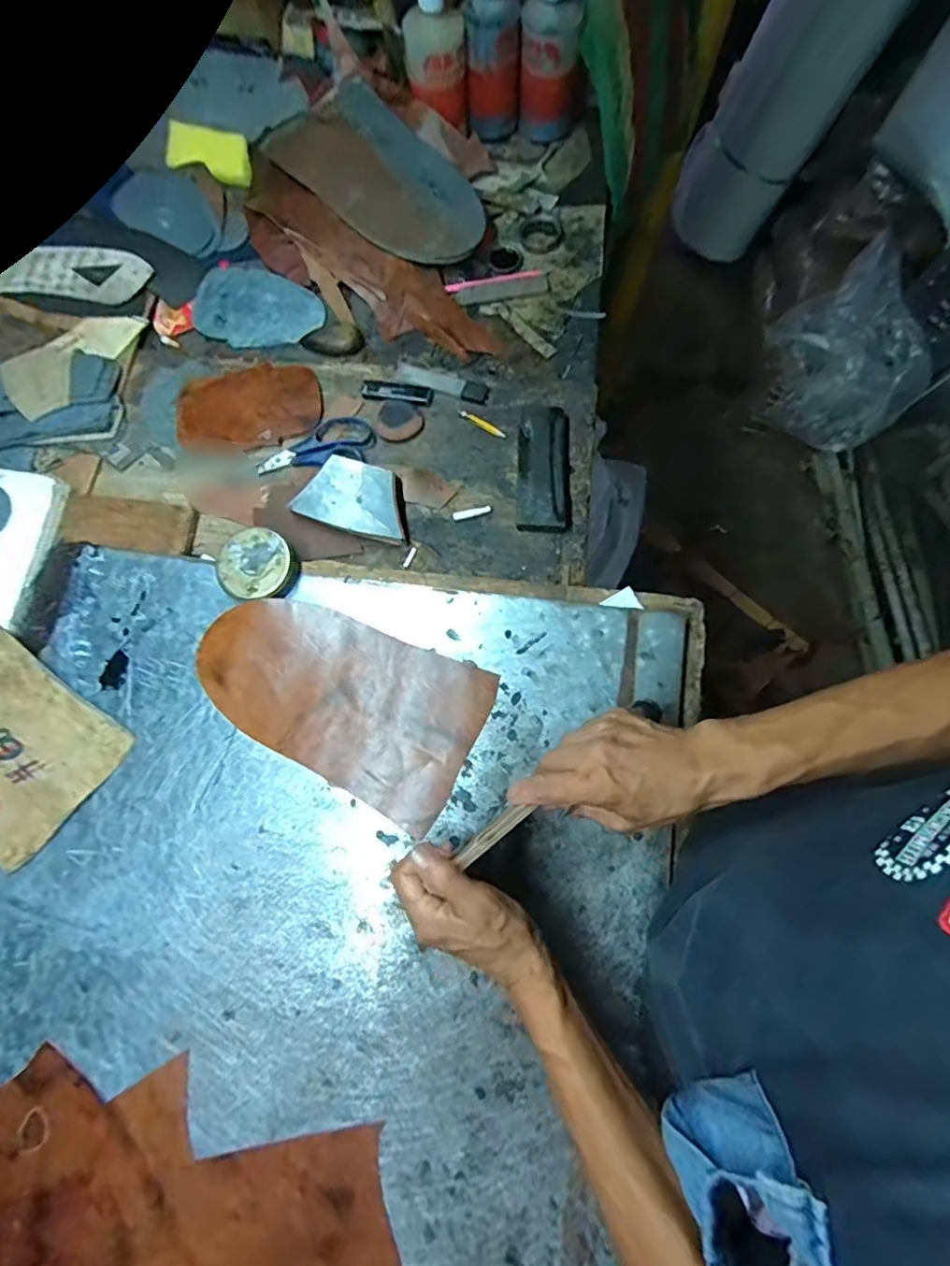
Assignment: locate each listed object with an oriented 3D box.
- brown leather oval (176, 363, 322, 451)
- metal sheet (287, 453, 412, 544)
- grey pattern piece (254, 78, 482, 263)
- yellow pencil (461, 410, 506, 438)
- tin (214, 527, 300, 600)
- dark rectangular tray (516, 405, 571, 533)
[{"bbox_3d":[-0.266,-0.267,0.646,0.167,0.010,0.105,-10,79,0],"label":"brown leather oval"},{"bbox_3d":[-0.125,-0.143,0.595,0.120,0.027,0.074,20,74,7],"label":"metal sheet"},{"bbox_3d":[-0.113,-0.585,0.710,0.296,0.071,0.157,38,77,12],"label":"grey pattern piece"},{"bbox_3d":[0.009,-0.240,0.633,0.061,0.004,0.010,32,76,10],"label":"yellow pencil"},{"bbox_3d":[-0.222,-0.067,0.564,0.079,0.032,0.070,-4,73,0],"label":"tin"},{"bbox_3d":[0.077,-0.182,0.608,0.056,0.020,0.150,3,73,2],"label":"dark rectangular tray"}]

